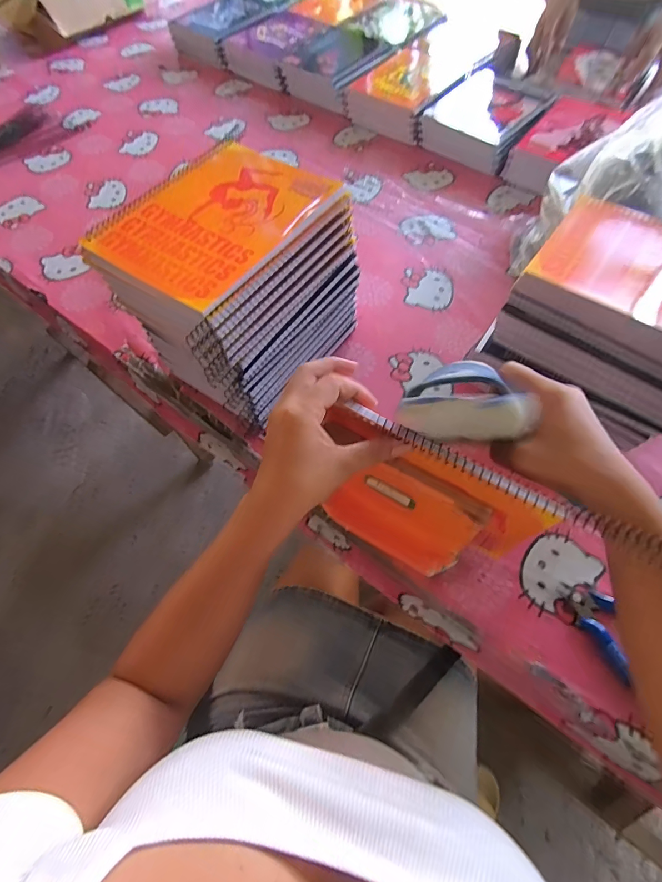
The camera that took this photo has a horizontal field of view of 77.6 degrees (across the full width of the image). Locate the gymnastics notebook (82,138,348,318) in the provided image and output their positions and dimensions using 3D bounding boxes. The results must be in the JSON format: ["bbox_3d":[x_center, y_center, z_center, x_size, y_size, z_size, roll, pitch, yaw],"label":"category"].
[{"bbox_3d":[-0.103,-0.205,0.373,0.151,0.009,0.192,33,69,16],"label":"gymnastics notebook"}]

